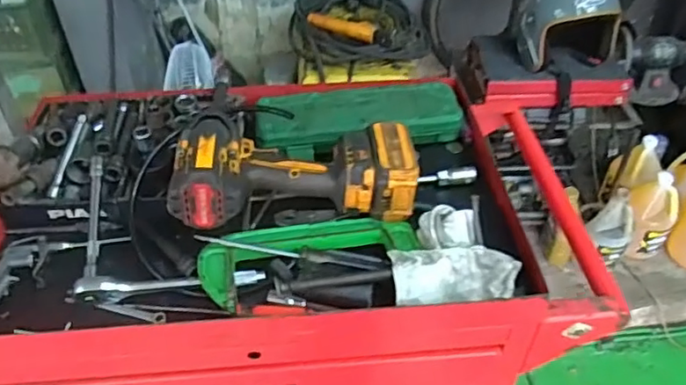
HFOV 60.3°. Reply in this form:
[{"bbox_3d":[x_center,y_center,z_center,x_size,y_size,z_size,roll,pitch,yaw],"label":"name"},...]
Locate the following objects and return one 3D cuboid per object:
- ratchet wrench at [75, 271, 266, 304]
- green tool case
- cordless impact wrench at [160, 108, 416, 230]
[{"bbox_3d":[-0.182,0.096,0.628,0.191,0.029,0.023,-5,43,-5],"label":"ratchet wrench"},{"bbox_3d":[0.023,-0.103,0.823,0.286,0.053,0.104,-6,43,-6],"label":"green tool case"},{"bbox_3d":[-0.057,-0.038,0.694,0.275,0.073,0.152,-4,43,-5],"label":"cordless impact wrench"}]

